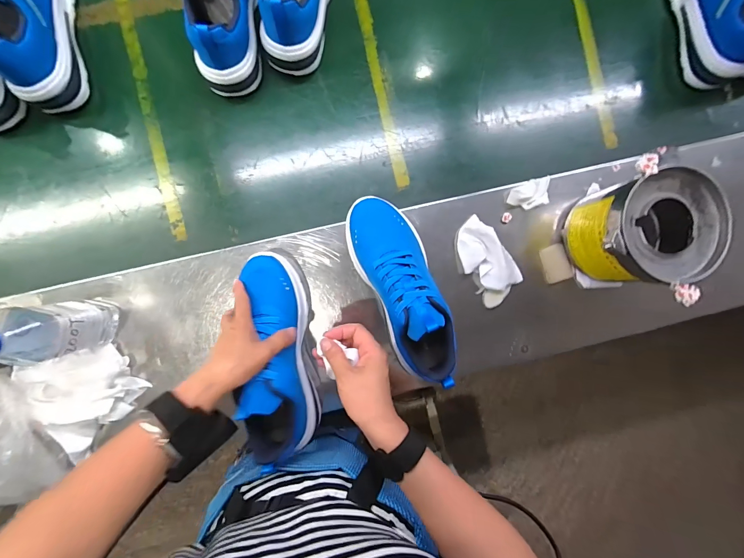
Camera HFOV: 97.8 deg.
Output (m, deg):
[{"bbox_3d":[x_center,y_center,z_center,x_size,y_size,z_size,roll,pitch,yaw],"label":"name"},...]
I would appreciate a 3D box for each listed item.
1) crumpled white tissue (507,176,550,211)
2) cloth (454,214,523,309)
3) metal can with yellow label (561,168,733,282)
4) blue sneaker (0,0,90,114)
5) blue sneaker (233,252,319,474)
[{"bbox_3d":[0.238,-0.127,0.489,0.064,0.018,0.039,-16,92,-3],"label":"crumpled white tissue"},{"bbox_3d":[0.170,-0.026,0.487,0.072,0.018,0.124,-38,93,-2],"label":"cloth"},{"bbox_3d":[0.361,-0.065,0.449,0.150,0.113,0.137,-1,91,-3],"label":"metal can with yellow label"},{"bbox_3d":[-0.456,-0.357,0.413,0.076,0.114,0.243,-10,91,-3],"label":"blue sneaker"},{"bbox_3d":[-0.123,0.092,0.406,0.086,0.114,0.251,-5,80,-3],"label":"blue sneaker"}]

